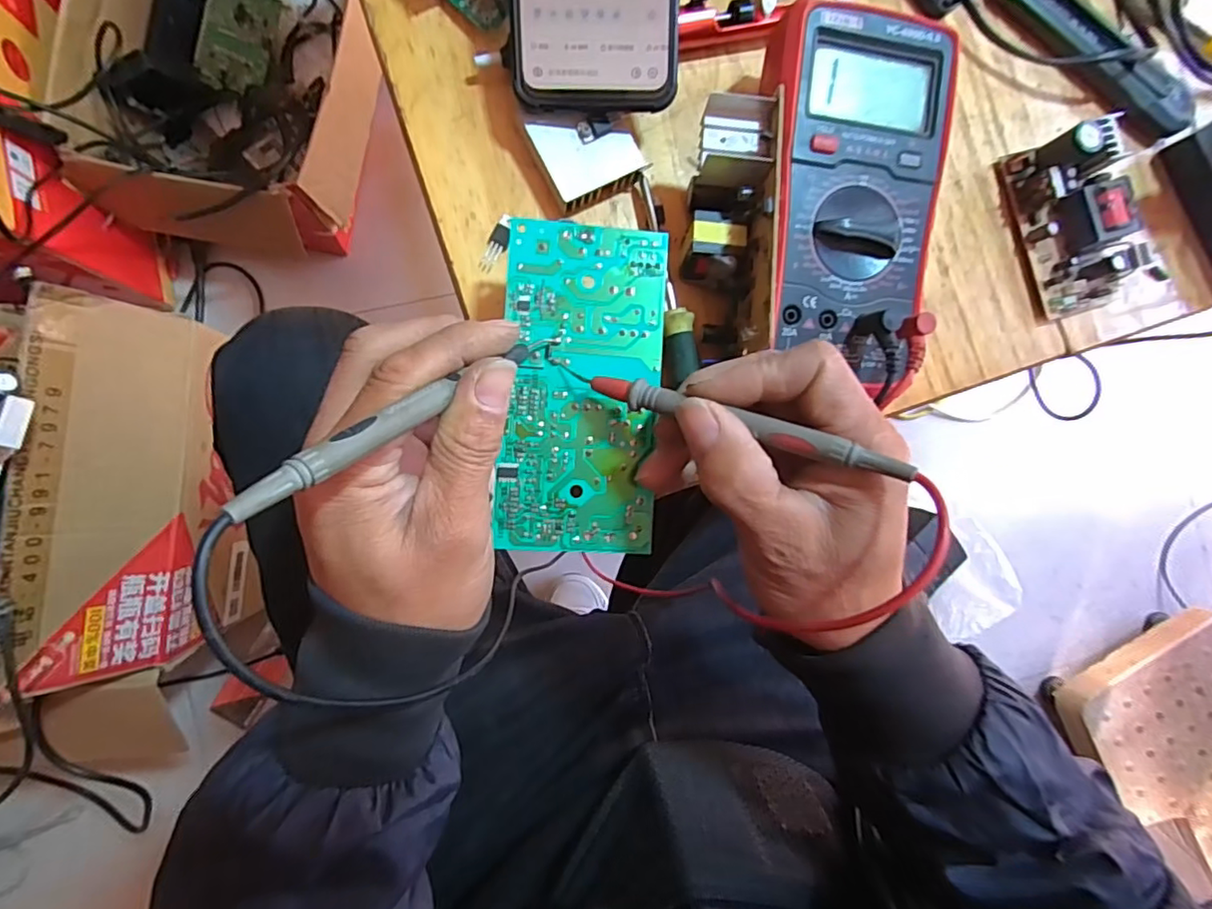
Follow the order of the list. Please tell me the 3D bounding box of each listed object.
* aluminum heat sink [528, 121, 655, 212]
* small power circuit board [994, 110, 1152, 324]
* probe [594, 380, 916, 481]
[{"bbox_3d":[-0.010,-0.152,0.297,0.049,0.017,0.040,-26,92,-9],"label":"aluminum heat sink"},{"bbox_3d":[0.269,-0.132,0.332,0.052,0.038,0.097,-19,91,-9],"label":"small power circuit board"},{"bbox_3d":[0.050,-0.012,0.224,0.126,0.009,0.011,19,85,24],"label":"probe"}]

